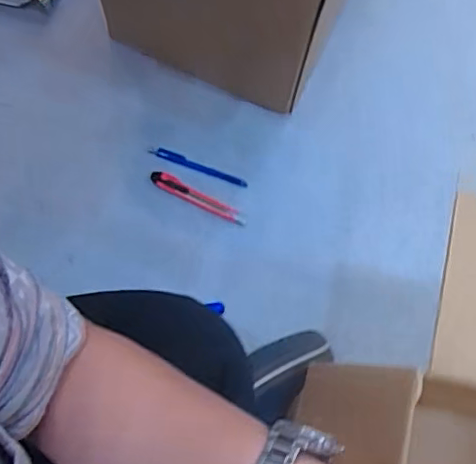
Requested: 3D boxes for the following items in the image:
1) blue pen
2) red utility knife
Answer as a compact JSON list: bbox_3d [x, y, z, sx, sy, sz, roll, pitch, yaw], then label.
[{"bbox_3d":[-0.053,-0.087,0.749,0.138,0.007,0.013,20,73,4],"label":"blue pen"},{"bbox_3d":[-0.052,-0.045,0.733,0.136,0.014,0.021,26,74,6],"label":"red utility knife"}]

